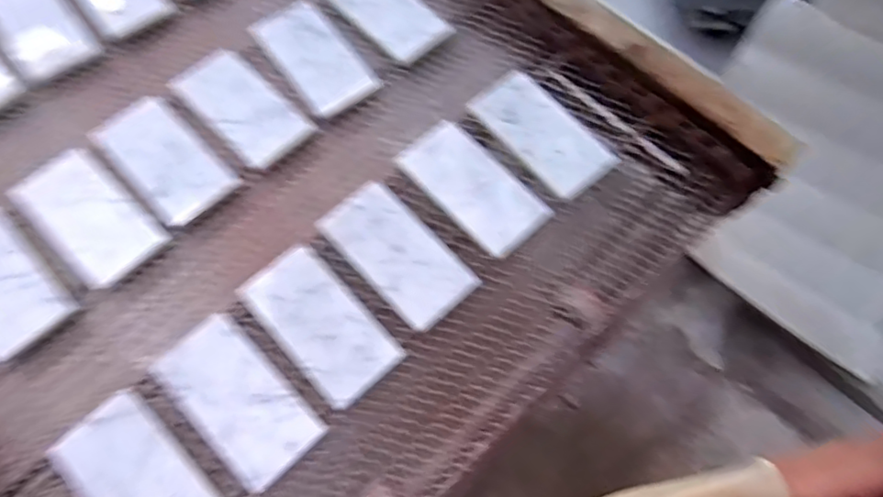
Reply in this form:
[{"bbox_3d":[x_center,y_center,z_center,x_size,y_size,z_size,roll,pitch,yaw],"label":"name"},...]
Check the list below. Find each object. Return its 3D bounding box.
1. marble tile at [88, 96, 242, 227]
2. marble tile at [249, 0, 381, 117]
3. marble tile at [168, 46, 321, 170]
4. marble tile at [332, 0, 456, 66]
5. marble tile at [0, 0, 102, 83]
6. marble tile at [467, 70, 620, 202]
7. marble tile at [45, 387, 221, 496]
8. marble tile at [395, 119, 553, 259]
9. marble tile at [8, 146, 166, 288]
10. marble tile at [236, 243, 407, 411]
[{"bbox_3d":[-0.300,-0.097,0.663,0.084,0.018,0.163,-42,71,-17],"label":"marble tile"},{"bbox_3d":[-0.153,-0.231,0.724,0.080,0.016,0.174,-34,69,-14],"label":"marble tile"},{"bbox_3d":[-0.224,-0.159,0.692,0.157,0.018,0.077,41,72,18],"label":"marble tile"},{"bbox_3d":[-0.070,-0.301,0.757,0.085,0.009,0.171,-39,70,-15],"label":"marble tile"},{"bbox_3d":[-0.491,-0.273,0.744,0.087,0.013,0.164,-36,70,-15],"label":"marble tile"},{"bbox_3d":[0.113,-0.130,0.684,0.082,0.010,0.162,-37,70,-15],"label":"marble tile"},{"bbox_3d":[-0.259,0.202,0.526,0.082,0.006,0.151,-41,77,-17],"label":"marble tile"},{"bbox_3d":[0.032,-0.068,0.653,0.078,0.017,0.166,-40,71,-16],"label":"marble tile"},{"bbox_3d":[-0.364,-0.035,0.633,0.163,0.016,0.085,40,72,17],"label":"marble tile"},{"bbox_3d":[-0.117,0.072,0.593,0.081,0.013,0.157,-40,71,-16],"label":"marble tile"}]

